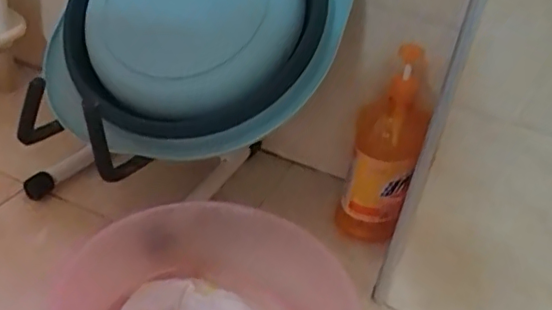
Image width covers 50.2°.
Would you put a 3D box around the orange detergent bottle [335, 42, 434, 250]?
[{"bbox_3d":[0.148,-0.007,0.798,0.091,0.251,0.103,14,32,12],"label":"orange detergent bottle"}]

